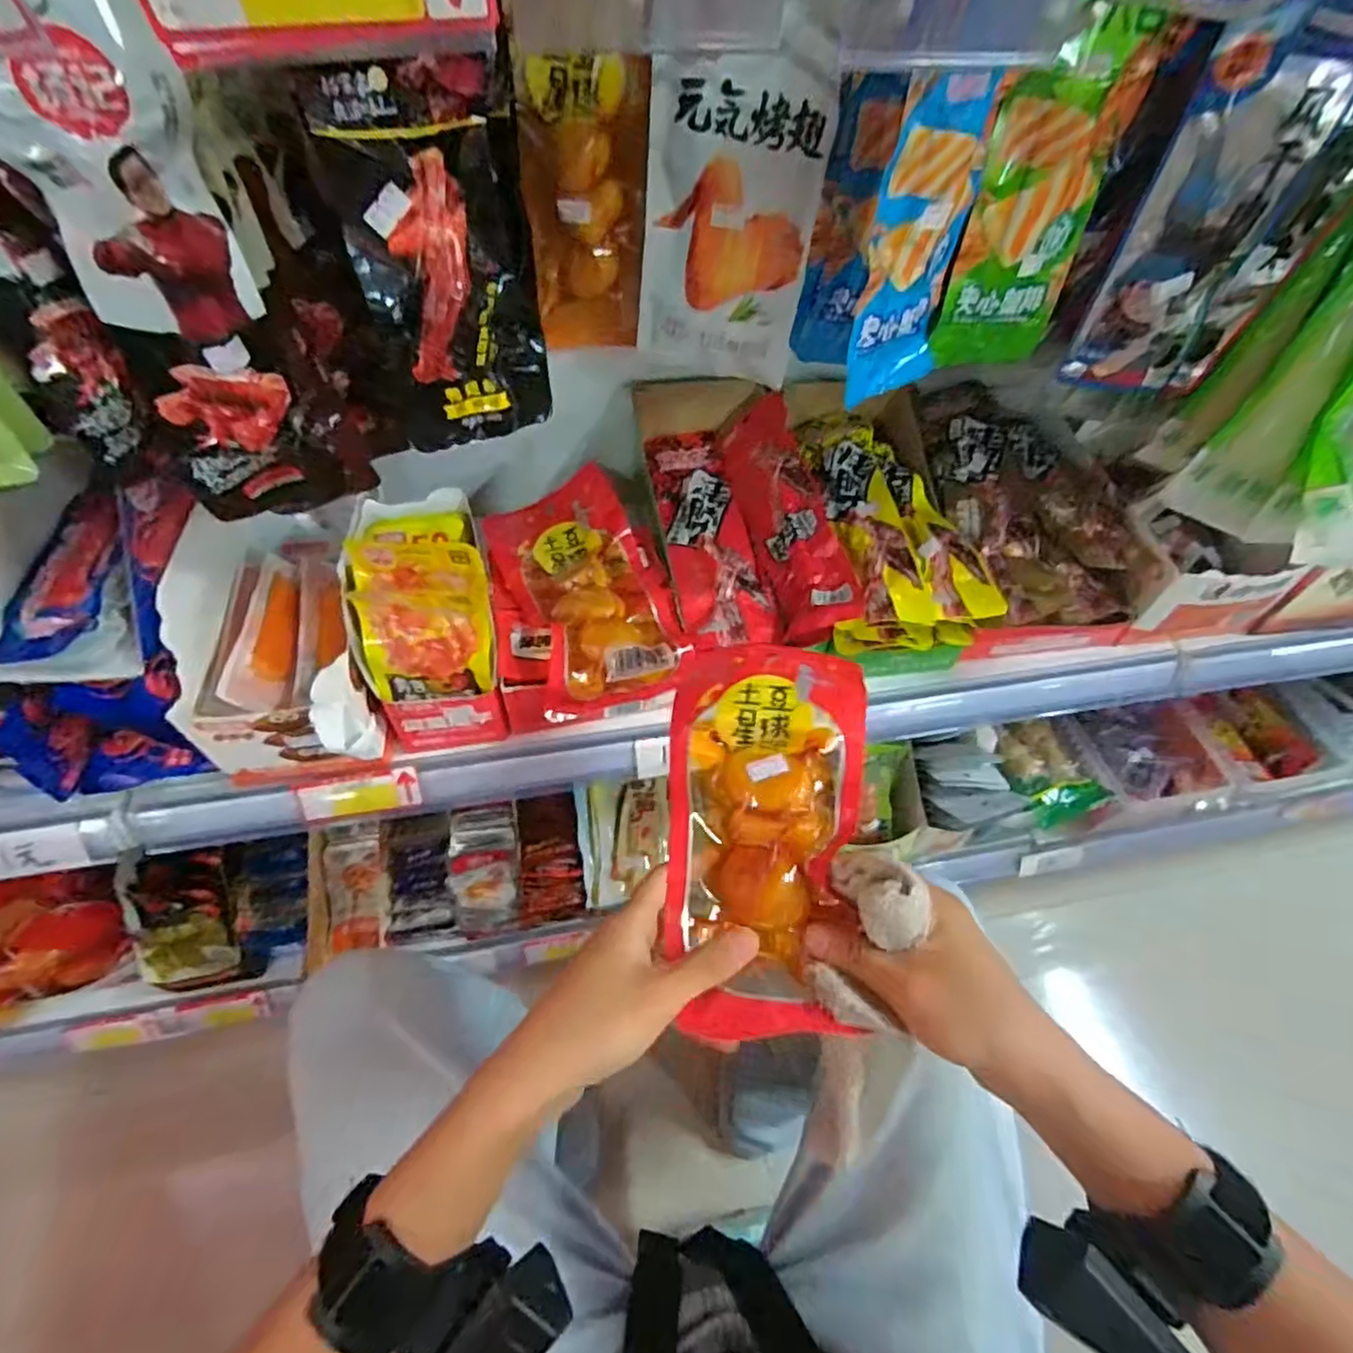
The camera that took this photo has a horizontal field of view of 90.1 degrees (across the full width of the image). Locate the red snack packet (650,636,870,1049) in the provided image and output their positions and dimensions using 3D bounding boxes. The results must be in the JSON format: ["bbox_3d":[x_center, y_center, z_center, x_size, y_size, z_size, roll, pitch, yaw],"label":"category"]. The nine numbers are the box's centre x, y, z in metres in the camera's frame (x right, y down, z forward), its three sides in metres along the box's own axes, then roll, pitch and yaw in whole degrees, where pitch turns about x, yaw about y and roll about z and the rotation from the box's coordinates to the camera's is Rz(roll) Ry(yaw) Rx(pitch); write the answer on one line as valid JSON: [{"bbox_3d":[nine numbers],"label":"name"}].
[{"bbox_3d":[0.047,0.074,0.370,0.105,0.029,0.221,7,58,2],"label":"red snack packet"}]

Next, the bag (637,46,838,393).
[{"bbox_3d":[0.032,-0.290,0.445,0.112,0.174,0.016,20,56,11],"label":"bag"}]

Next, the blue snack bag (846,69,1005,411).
[{"bbox_3d":[0.139,-0.241,0.387,0.078,0.160,0.014,-26,59,-21],"label":"blue snack bag"}]

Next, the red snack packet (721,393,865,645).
[{"bbox_3d":[0.093,-0.135,0.577,0.071,0.037,0.244,-29,59,28],"label":"red snack packet"}]

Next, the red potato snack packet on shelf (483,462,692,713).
[{"bbox_3d":[-0.077,-0.075,0.538,0.112,0.045,0.204,-17,57,-15],"label":"red potato snack packet on shelf"}]

